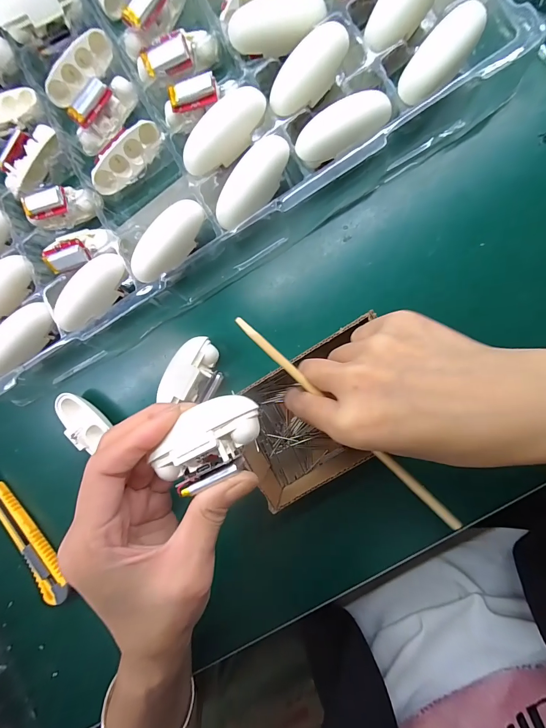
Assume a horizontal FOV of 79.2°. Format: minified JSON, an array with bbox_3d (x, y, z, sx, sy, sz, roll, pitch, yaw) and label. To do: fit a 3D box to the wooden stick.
[{"bbox_3d":[0.048,0.038,0.204,0.189,0.004,0.007,43,97,-3],"label":"wooden stick"}]

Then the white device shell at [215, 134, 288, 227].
[{"bbox_3d":[-0.015,-0.122,0.223,0.024,0.015,0.065,41,97,7],"label":"white device shell"}]

